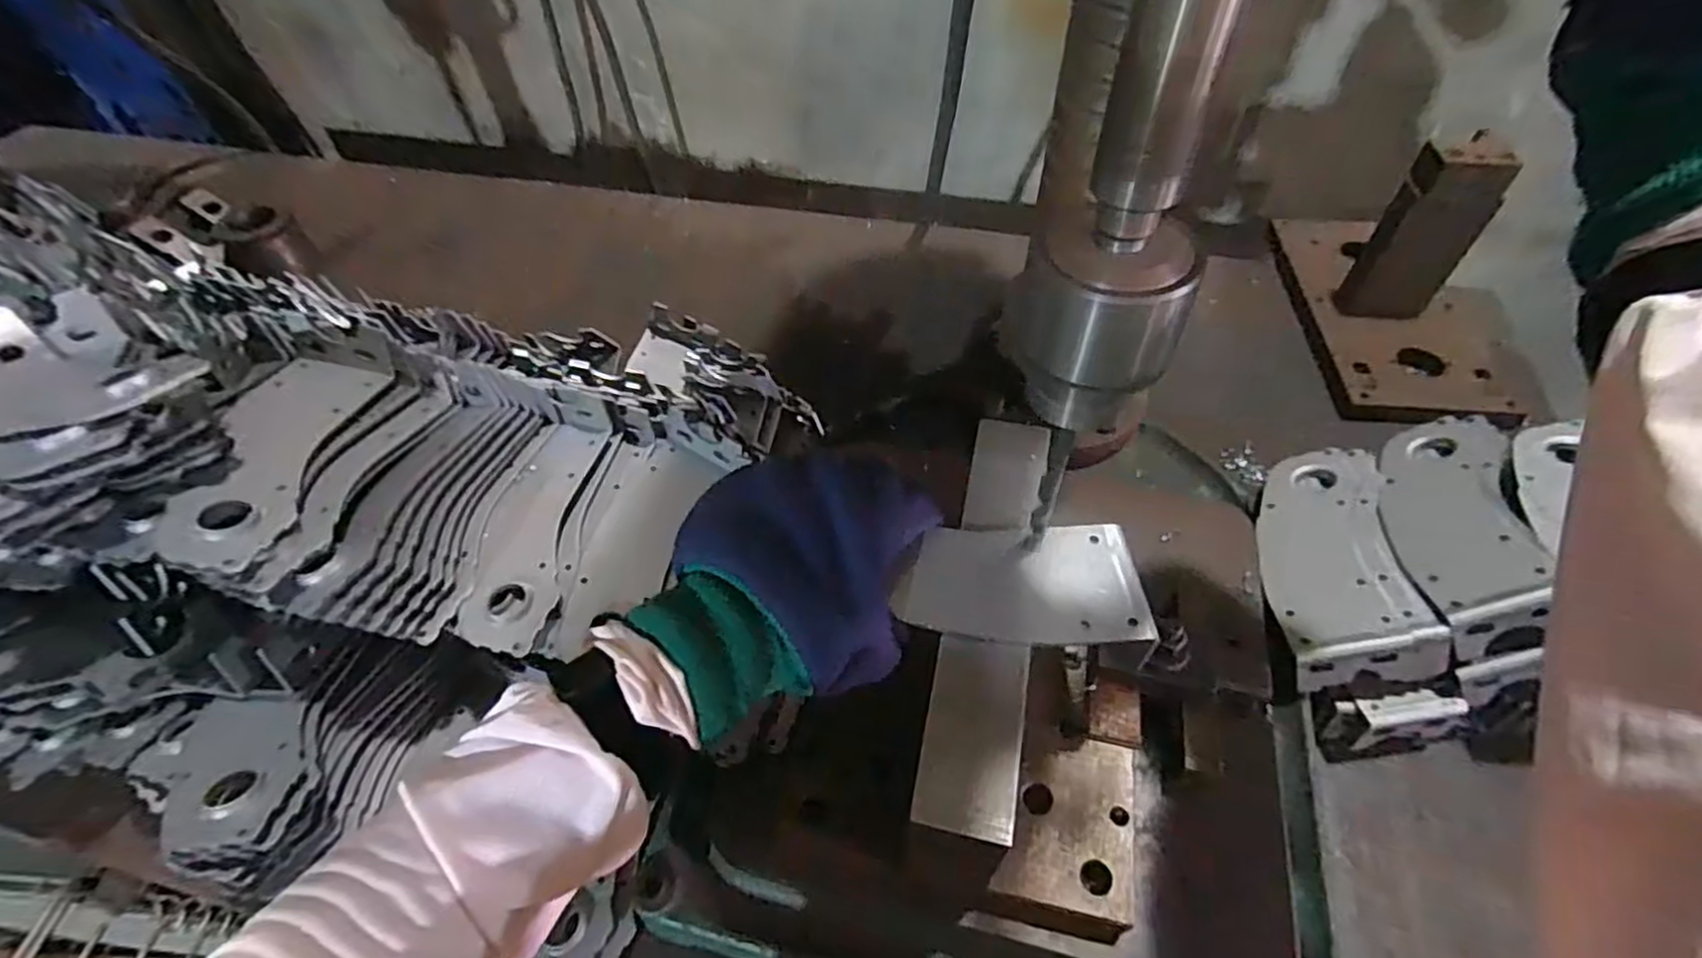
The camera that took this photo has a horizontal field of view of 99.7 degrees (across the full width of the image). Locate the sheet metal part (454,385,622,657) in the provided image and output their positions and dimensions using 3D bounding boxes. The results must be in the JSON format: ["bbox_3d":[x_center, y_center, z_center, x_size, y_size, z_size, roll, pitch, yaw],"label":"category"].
[{"bbox_3d":[-0.201,0.025,0.466,0.056,0.032,0.187,2,53,4],"label":"sheet metal part"}]

